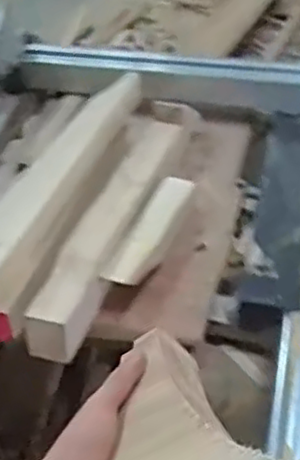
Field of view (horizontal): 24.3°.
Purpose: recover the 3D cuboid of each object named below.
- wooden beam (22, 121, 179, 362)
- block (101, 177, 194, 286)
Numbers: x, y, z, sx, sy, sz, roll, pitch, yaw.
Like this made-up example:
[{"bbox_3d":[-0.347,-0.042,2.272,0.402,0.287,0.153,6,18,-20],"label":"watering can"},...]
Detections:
[{"bbox_3d":[-0.047,-0.010,0.984,0.078,0.076,0.490,8,38,13],"label":"wooden beam"},{"bbox_3d":[0.005,0.001,0.952,0.052,0.031,0.227,13,40,19],"label":"block"}]

